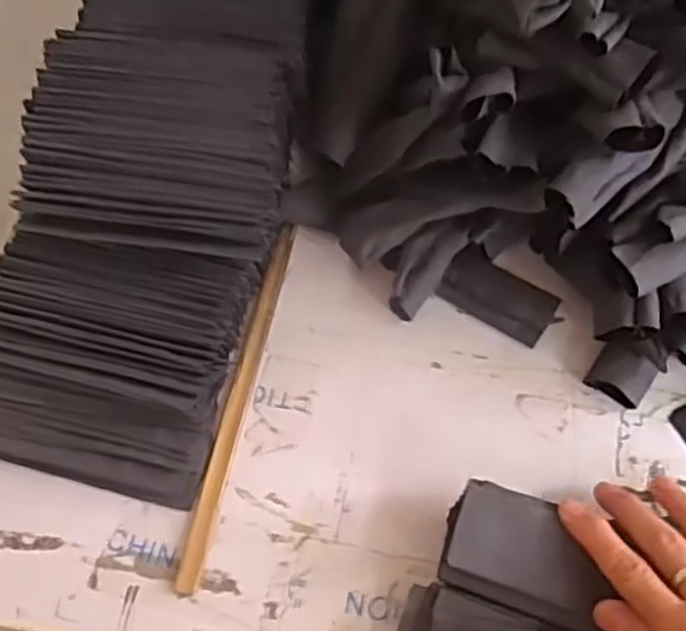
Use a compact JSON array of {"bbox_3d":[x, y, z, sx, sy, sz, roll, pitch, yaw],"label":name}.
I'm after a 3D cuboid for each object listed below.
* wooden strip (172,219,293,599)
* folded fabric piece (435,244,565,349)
[{"bbox_3d":[-0.064,0.048,0.492,0.015,0.005,0.243,9,65,8],"label":"wooden strip"},{"bbox_3d":[0.103,-0.012,0.511,0.073,0.012,0.041,27,69,15],"label":"folded fabric piece"}]

